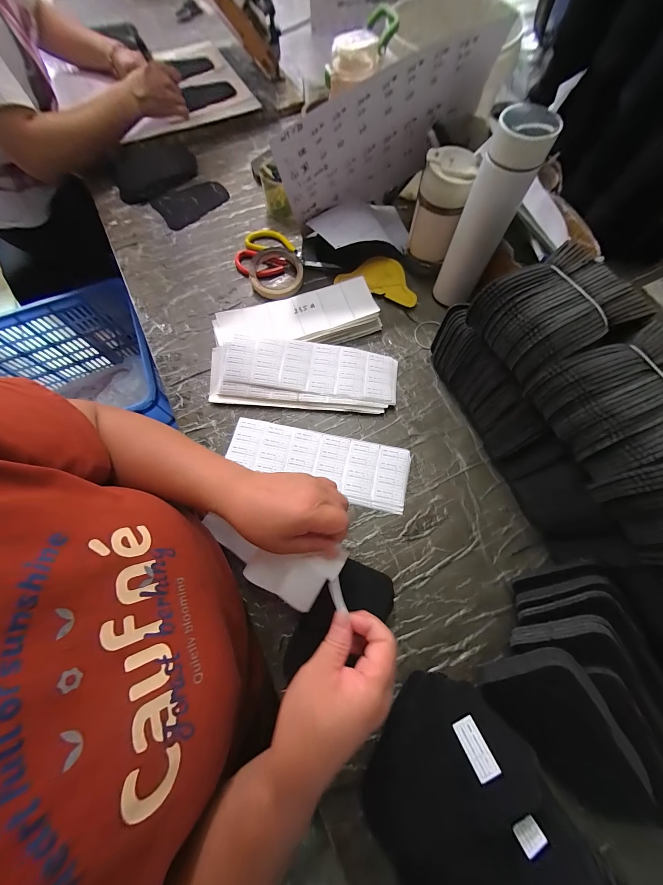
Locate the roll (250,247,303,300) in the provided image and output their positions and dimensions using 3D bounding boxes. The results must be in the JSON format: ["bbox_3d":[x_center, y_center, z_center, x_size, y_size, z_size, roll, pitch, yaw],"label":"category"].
[{"bbox_3d":[-0.098,-0.302,0.525,0.092,0.025,0.104,-8,71,-2],"label":"roll"}]

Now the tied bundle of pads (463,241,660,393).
[{"bbox_3d":[0.245,-0.138,0.323,0.123,0.054,0.115,-24,72,-7],"label":"tied bundle of pads"}]

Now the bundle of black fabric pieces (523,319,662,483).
[{"bbox_3d":[0.291,-0.042,0.288,0.127,0.054,0.109,-21,72,-6],"label":"bundle of black fabric pieces"}]

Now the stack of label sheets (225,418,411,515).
[{"bbox_3d":[-0.019,0.027,0.414,0.253,0.012,0.086,12,72,5],"label":"stack of label sheets"}]

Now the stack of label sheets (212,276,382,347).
[{"bbox_3d":[-0.055,-0.201,0.482,0.257,0.030,0.096,-17,71,-5],"label":"stack of label sheets"}]

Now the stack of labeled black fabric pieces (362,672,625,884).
[{"bbox_3d":[0.143,0.351,0.249,0.154,0.071,0.229,-43,75,-13],"label":"stack of labeled black fabric pieces"}]

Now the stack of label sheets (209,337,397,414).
[{"bbox_3d":[-0.042,-0.107,0.447,0.278,0.033,0.104,4,71,3],"label":"stack of label sheets"}]

